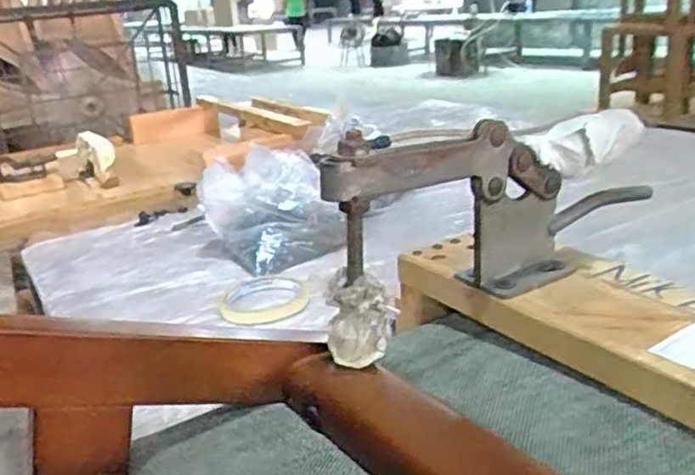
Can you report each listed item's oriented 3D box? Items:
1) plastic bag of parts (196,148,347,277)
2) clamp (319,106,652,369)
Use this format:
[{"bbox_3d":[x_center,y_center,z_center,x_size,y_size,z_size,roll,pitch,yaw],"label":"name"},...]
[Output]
[{"bbox_3d":[-0.092,-0.032,0.800,0.173,0.112,0.127,-7,21,-8],"label":"plastic bag of parts"},{"bbox_3d":[0.099,-0.020,0.420,0.257,0.119,0.032,-17,24,-31],"label":"clamp"}]

